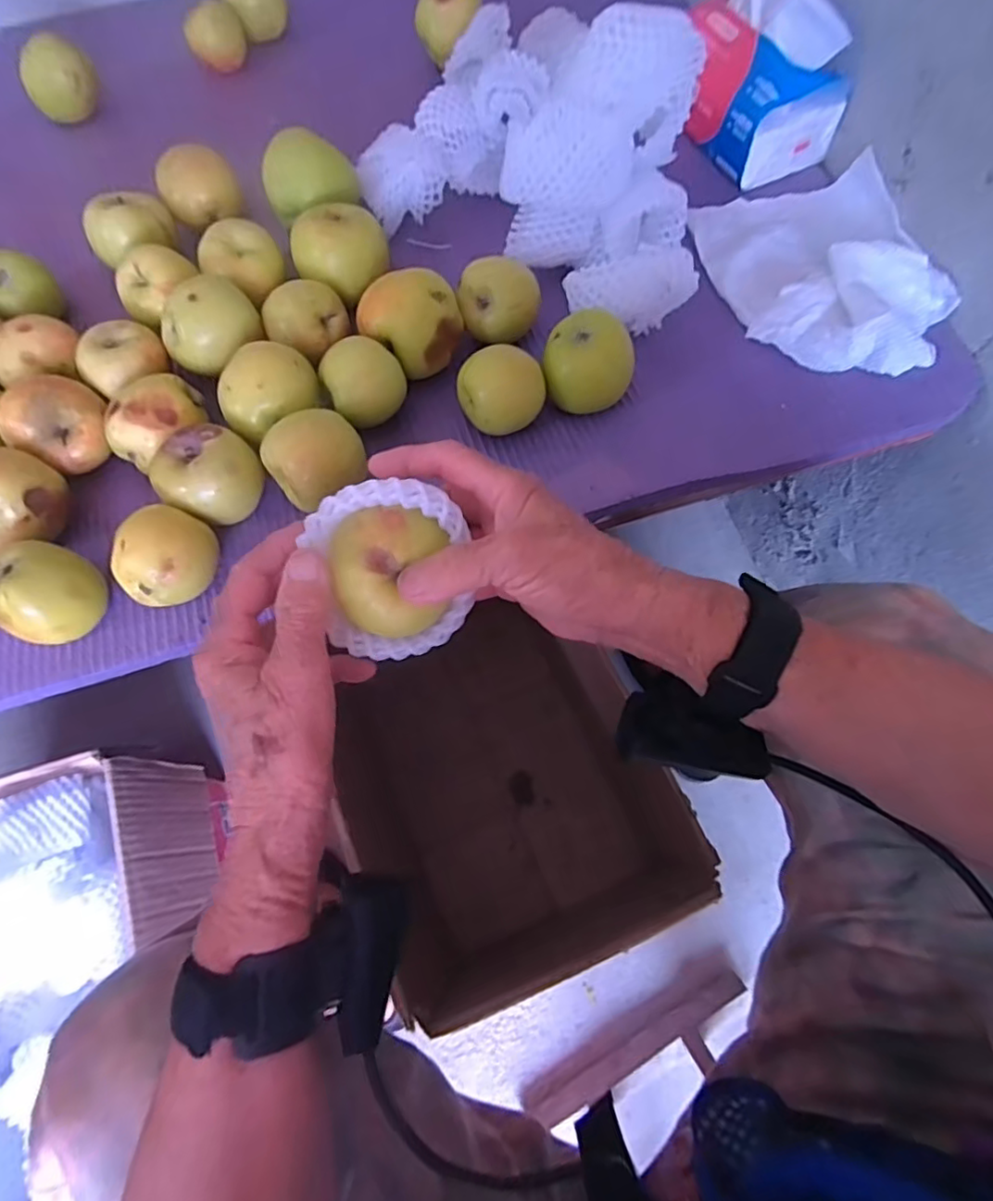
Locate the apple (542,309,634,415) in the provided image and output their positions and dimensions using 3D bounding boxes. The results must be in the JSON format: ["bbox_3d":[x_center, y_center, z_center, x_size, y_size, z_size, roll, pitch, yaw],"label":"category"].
[{"bbox_3d":[0.063,-0.162,0.418,0.059,0.050,0.055,-1,69,1],"label":"apple"}]

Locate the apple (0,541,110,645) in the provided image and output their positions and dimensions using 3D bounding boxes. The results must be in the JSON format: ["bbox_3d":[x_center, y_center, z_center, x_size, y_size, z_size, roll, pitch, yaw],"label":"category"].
[{"bbox_3d":[-0.274,-0.005,0.361,0.049,0.045,0.054,23,71,10],"label":"apple"}]

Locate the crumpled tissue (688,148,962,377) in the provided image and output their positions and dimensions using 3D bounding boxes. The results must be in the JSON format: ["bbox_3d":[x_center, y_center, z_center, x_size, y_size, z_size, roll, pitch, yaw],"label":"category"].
[{"bbox_3d":[0.250,-0.258,0.461,0.145,0.026,0.202,-15,69,-4],"label":"crumpled tissue"}]

